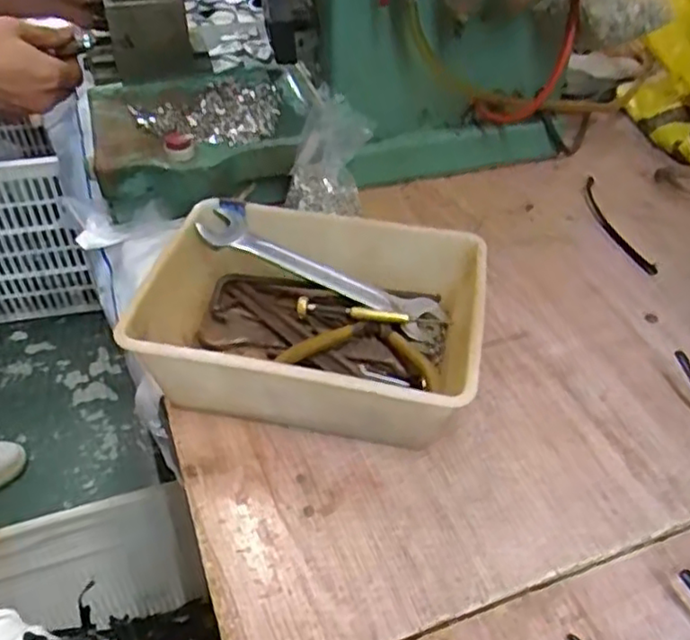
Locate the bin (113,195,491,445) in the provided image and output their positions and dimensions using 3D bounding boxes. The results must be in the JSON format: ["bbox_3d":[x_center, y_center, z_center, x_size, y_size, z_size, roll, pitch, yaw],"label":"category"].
[{"bbox_3d":[-0.019,0.003,0.431,0.198,0.070,0.150,8,44,8],"label":"bin"}]

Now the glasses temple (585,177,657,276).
[{"bbox_3d":[0.225,-0.083,0.568,0.019,0.004,0.134,-4,43,-4],"label":"glasses temple"}]

